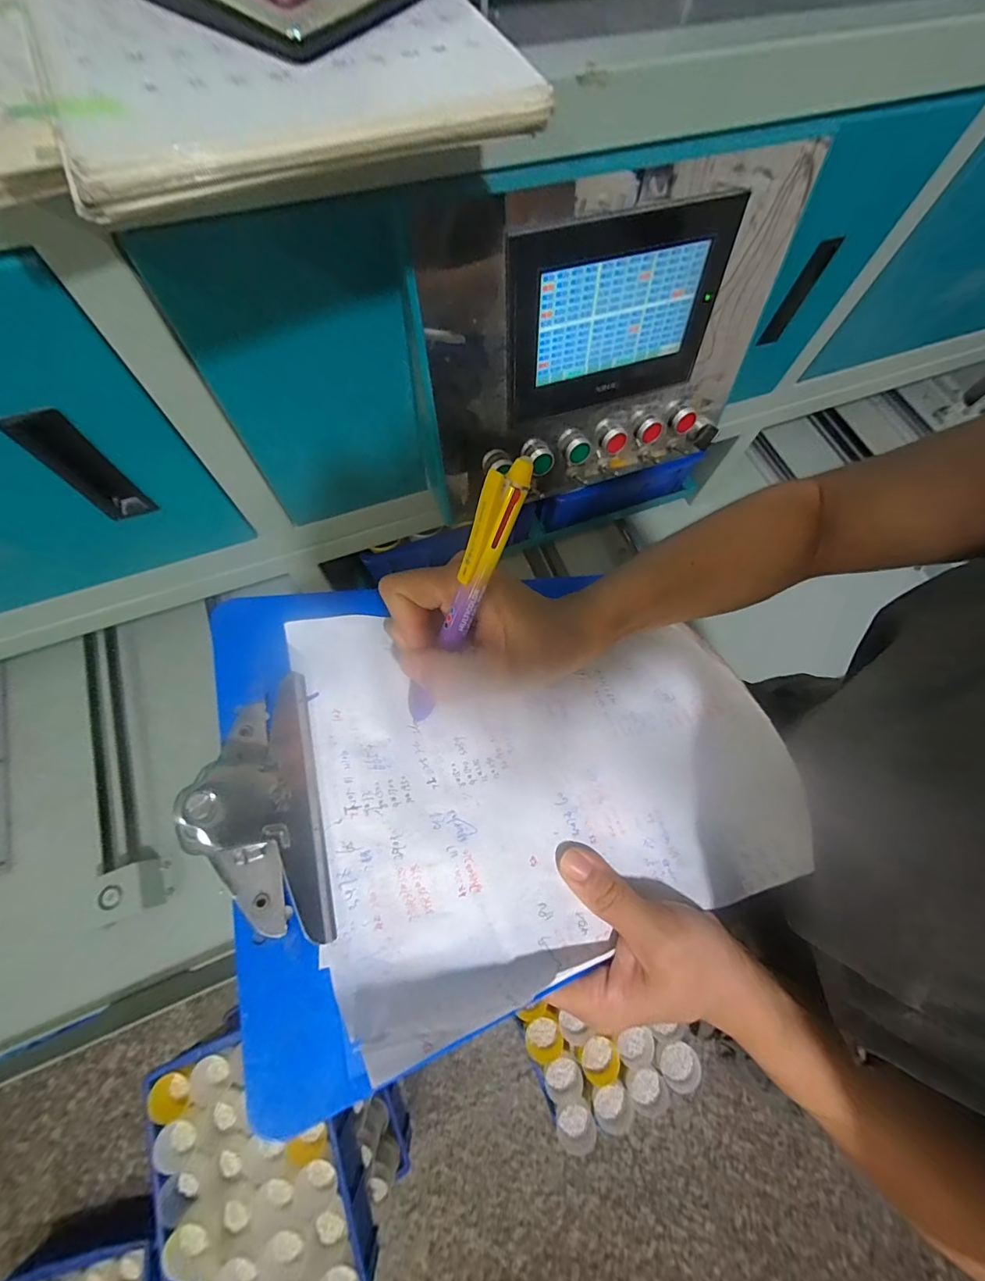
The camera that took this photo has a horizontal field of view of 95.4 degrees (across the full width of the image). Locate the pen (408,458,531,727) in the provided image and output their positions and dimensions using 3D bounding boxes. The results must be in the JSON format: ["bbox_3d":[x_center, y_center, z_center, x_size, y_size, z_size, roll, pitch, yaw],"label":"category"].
[{"bbox_3d":[-0.013,-0.017,0.202,0.014,0.128,0.011,28,26,8],"label":"pen"}]

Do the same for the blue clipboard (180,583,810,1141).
[{"bbox_3d":[0.033,0.055,0.255,0.327,0.027,0.213,-5,66,-25],"label":"blue clipboard"}]

